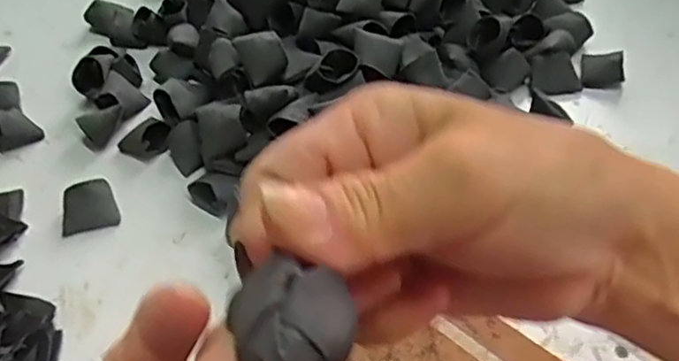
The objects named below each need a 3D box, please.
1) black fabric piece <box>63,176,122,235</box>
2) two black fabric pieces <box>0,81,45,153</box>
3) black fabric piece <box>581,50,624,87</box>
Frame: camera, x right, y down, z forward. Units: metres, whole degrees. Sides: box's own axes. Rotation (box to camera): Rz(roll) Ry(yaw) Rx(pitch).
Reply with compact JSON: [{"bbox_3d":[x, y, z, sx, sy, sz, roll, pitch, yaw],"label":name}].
[{"bbox_3d":[-0.188,0.018,0.494,0.040,0.019,0.036,-12,48,-8],"label":"black fabric piece"},{"bbox_3d":[-0.290,-0.057,0.564,0.044,0.026,0.073,-29,53,-22],"label":"two black fabric pieces"},{"bbox_3d":[0.223,-0.096,0.558,0.035,0.012,0.031,-8,71,42],"label":"black fabric piece"}]

